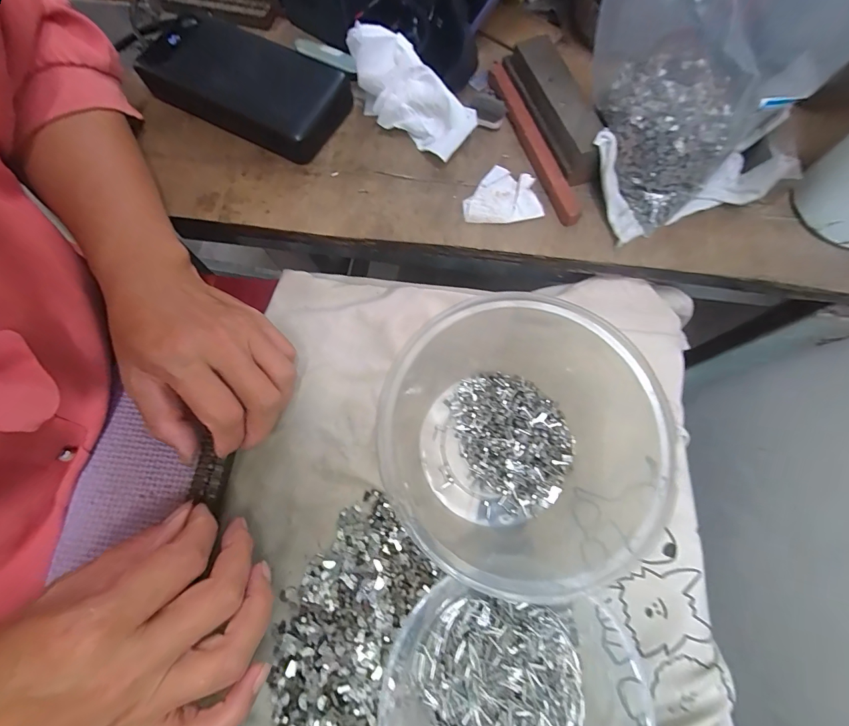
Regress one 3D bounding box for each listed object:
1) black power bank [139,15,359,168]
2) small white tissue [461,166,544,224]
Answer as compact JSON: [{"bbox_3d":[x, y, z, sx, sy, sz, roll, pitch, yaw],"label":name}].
[{"bbox_3d":[-0.138,-0.218,0.296,0.171,0.022,0.080,29,79,8],"label":"black power bank"},{"bbox_3d":[0.054,-0.118,0.271,0.052,0.009,0.039,-5,76,0],"label":"small white tissue"}]

